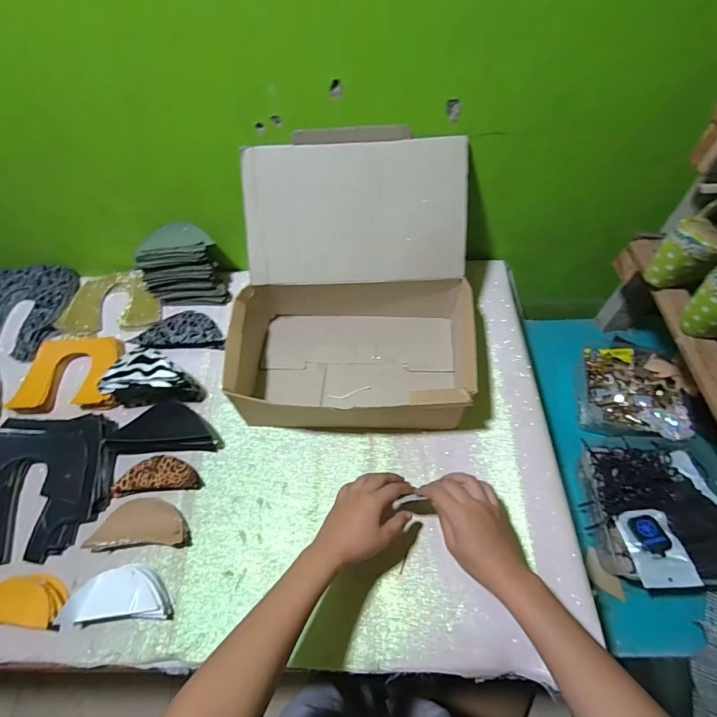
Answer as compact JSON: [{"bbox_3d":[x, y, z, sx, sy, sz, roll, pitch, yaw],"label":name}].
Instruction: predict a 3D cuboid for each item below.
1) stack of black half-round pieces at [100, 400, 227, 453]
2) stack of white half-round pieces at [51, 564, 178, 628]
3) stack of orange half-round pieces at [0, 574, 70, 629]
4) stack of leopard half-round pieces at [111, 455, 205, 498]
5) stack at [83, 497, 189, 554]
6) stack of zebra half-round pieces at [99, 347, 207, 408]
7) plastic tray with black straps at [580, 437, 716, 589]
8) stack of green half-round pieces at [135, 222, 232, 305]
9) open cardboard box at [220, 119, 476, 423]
[{"bbox_3d":[-0.279,0.100,0.592,0.150,0.030,0.075,-2,58,1],"label":"stack of black half-round pieces"},{"bbox_3d":[-0.291,0.286,0.485,0.125,0.030,0.059,-4,58,0],"label":"stack of white half-round pieces"},{"bbox_3d":[-0.412,0.296,0.491,0.108,0.023,0.054,1,58,3],"label":"stack of orange half-round pieces"},{"bbox_3d":[-0.282,0.164,0.563,0.119,0.021,0.048,-5,58,-1],"label":"stack of leopard half-round pieces"},{"bbox_3d":[-0.286,0.218,0.525,0.122,0.027,0.058,-4,58,0],"label":"stack"},{"bbox_3d":[-0.310,0.028,0.598,0.124,0.064,0.061,-4,58,0],"label":"stack of zebra half-round pieces"},{"bbox_3d":[0.453,0.218,0.592,0.200,0.071,0.207,0,58,2],"label":"plastic tray with black straps"},{"bbox_3d":[-0.302,-0.164,0.693,0.136,0.111,0.076,2,59,4],"label":"stack of green half-round pieces"},{"bbox_3d":[-0.007,-0.103,0.573,0.325,0.251,0.325,3,59,4],"label":"open cardboard box"}]

